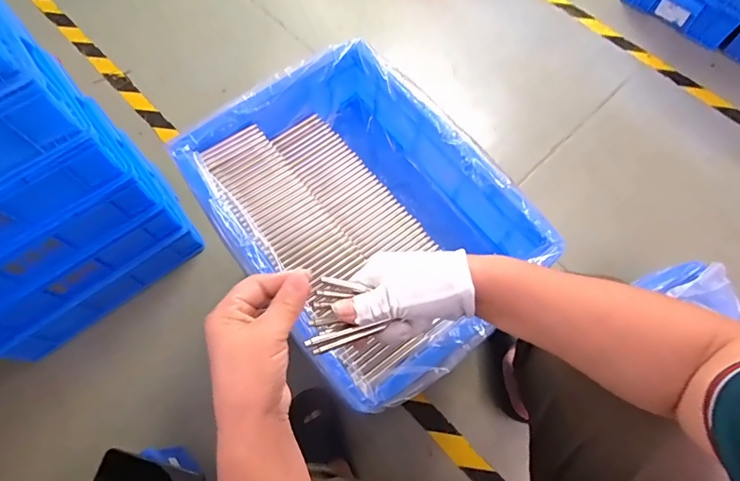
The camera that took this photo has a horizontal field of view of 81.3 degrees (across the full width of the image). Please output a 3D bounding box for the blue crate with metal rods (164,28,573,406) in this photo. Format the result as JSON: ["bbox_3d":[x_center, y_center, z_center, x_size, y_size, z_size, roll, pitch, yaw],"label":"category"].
[{"bbox_3d":[-0.006,-0.034,0.569,0.319,0.127,0.422,-37,73,-14],"label":"blue crate with metal rods"}]

